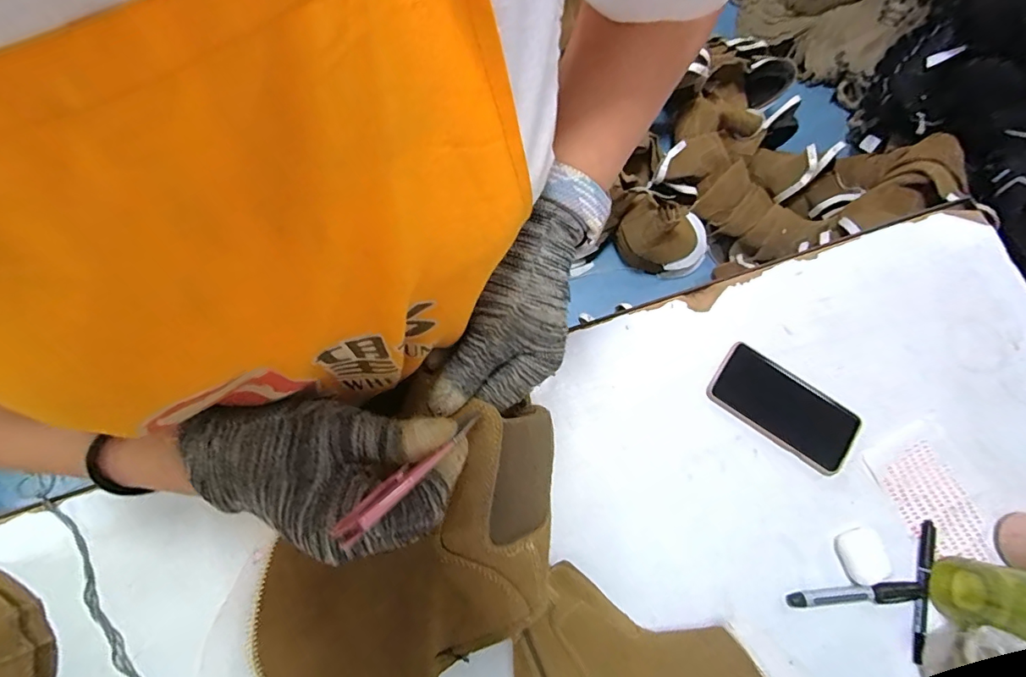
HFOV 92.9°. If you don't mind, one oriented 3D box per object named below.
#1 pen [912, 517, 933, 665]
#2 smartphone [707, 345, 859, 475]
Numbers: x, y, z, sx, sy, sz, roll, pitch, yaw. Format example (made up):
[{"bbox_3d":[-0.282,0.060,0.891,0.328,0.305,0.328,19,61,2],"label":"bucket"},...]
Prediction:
[{"bbox_3d":[0.432,0.265,0.514,0.016,0.007,0.140,17,77,2],"label":"pen"},{"bbox_3d":[0.306,0.078,0.551,0.163,0.007,0.080,35,78,6],"label":"smartphone"}]

